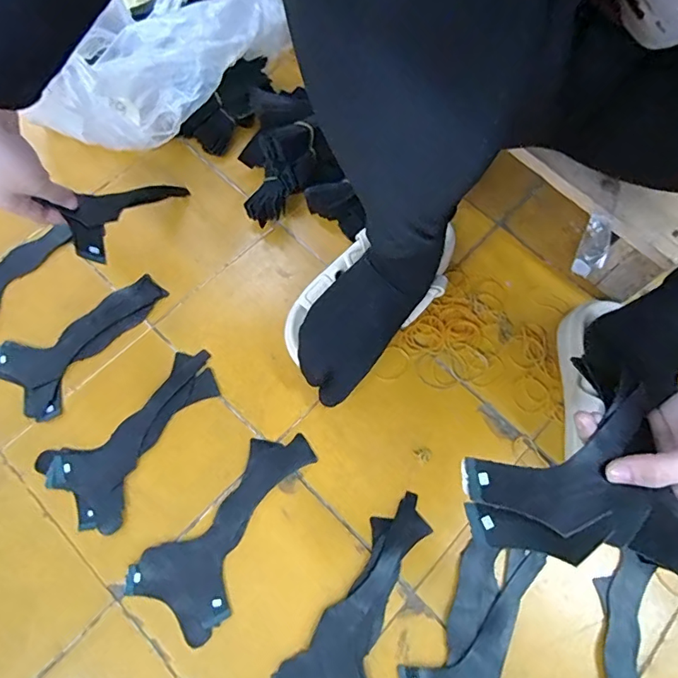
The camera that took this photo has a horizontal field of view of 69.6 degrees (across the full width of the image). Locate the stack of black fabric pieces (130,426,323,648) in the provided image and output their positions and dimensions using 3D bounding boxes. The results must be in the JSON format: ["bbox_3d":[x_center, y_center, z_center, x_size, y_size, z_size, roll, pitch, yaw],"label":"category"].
[{"bbox_3d":[-0.106,0.184,0.494,0.096,0.006,0.207,36,72,11],"label":"stack of black fabric pieces"}]

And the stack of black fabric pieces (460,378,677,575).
[{"bbox_3d":[0.157,0.109,0.292,0.140,0.030,0.119,-15,52,-1],"label":"stack of black fabric pieces"}]

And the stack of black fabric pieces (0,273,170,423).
[{"bbox_3d":[-0.289,-0.005,0.558,0.192,0.008,0.100,-42,76,-16],"label":"stack of black fabric pieces"}]

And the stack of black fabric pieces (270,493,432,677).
[{"bbox_3d":[0.032,0.257,0.464,0.091,0.009,0.211,31,71,9],"label":"stack of black fabric pieces"}]

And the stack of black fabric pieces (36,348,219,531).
[{"bbox_3d":[-0.212,0.096,0.522,0.099,0.007,0.198,40,73,12],"label":"stack of black fabric pieces"}]

